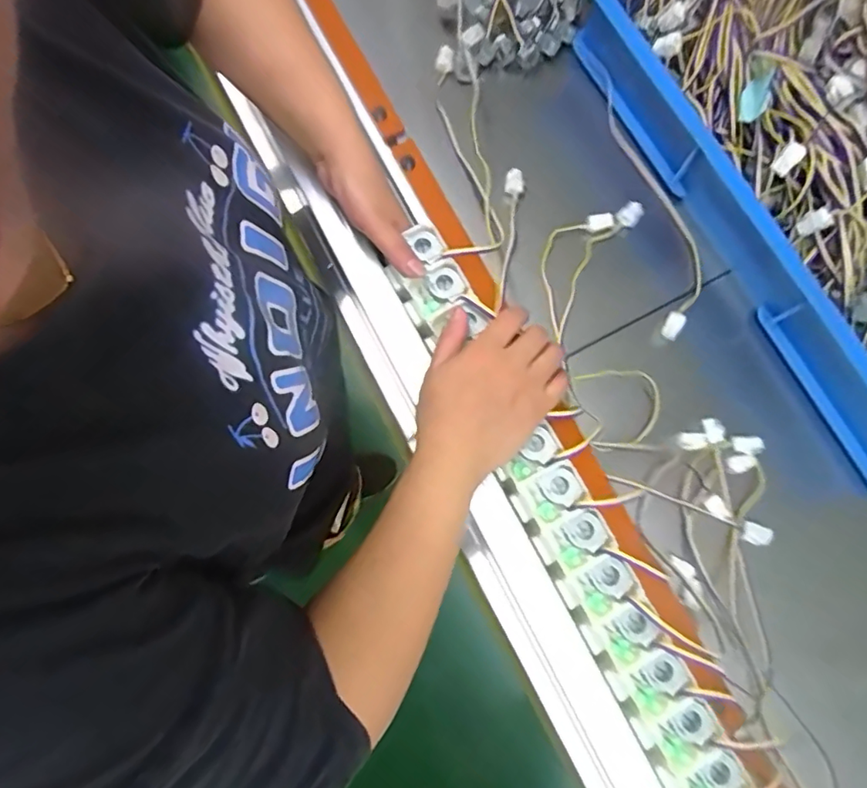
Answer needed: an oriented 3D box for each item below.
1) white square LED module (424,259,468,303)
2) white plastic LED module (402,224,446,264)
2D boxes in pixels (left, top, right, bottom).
[{"bbox_3d":[0.009,-0.085,0.423,0.026,0.015,0.031,-28,80,-4],"label":"white square LED module"},{"bbox_3d":[-0.006,-0.117,0.427,0.021,0.012,0.031,-34,80,-5],"label":"white plastic LED module"}]

